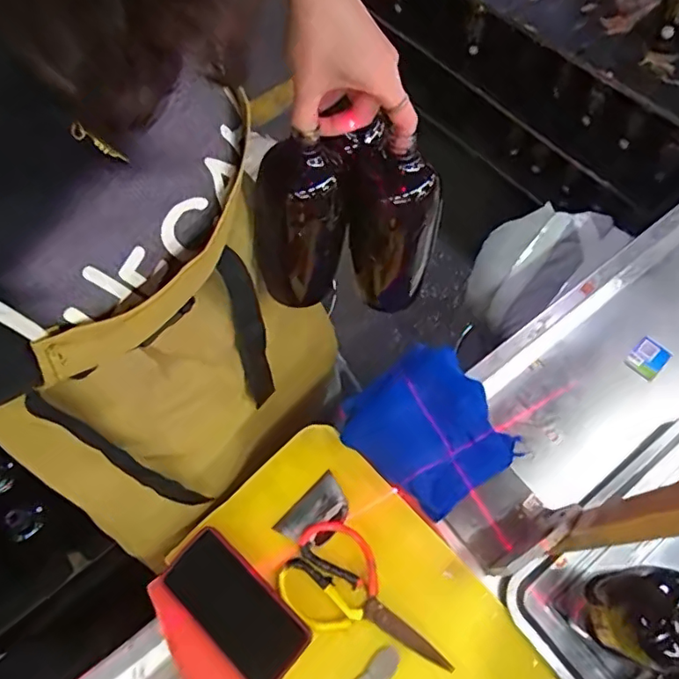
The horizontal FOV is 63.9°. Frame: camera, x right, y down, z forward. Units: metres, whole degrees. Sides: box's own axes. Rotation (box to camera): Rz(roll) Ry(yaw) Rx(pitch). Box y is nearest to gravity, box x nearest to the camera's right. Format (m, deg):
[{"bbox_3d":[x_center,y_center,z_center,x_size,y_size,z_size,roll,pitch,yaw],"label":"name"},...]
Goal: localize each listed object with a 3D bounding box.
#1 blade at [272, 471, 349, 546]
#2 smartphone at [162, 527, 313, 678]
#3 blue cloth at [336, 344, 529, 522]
[{"bbox_3d":[-0.026,0.203,0.629,0.055,0.005,0.086,40,71,21],"label":"blade"},{"bbox_3d":[-0.112,0.287,0.583,0.164,0.008,0.077,40,73,17],"label":"smartphone"},{"bbox_3d":[0.104,0.108,0.657,0.171,0.046,0.176,-32,66,-13],"label":"blue cloth"}]

